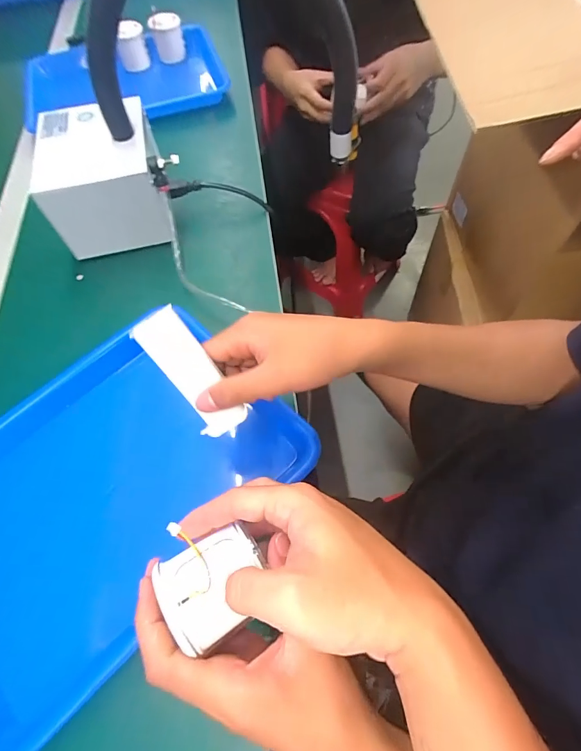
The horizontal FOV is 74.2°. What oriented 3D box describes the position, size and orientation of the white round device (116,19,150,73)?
[{"bbox_3d":[-0.308,-0.640,0.745,0.060,0.053,0.049,-21,65,-7],"label":"white round device"}]

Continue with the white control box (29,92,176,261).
[{"bbox_3d":[-0.243,-0.257,0.503,0.141,0.093,0.171,-15,65,-4],"label":"white control box"}]

